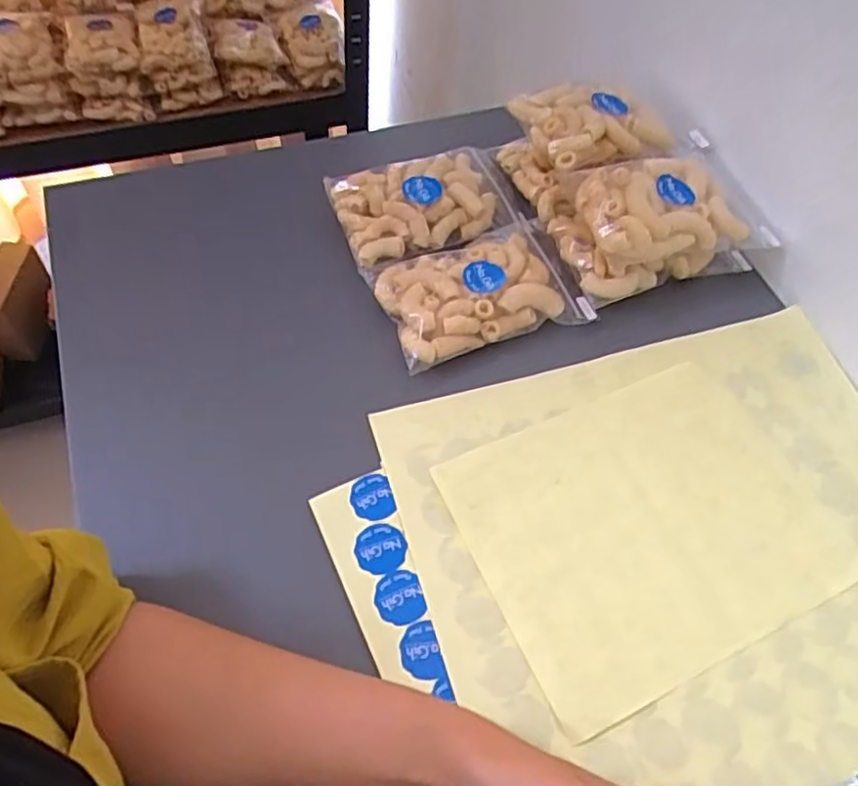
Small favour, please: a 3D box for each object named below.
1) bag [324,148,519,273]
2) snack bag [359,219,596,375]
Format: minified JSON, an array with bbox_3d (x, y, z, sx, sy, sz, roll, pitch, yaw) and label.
[{"bbox_3d":[-0.004,-0.143,0.491,0.127,0.023,0.089,-18,60,-14],"label":"bag"},{"bbox_3d":[0.035,-0.072,0.457,0.136,0.030,0.088,-19,60,-15],"label":"snack bag"}]

